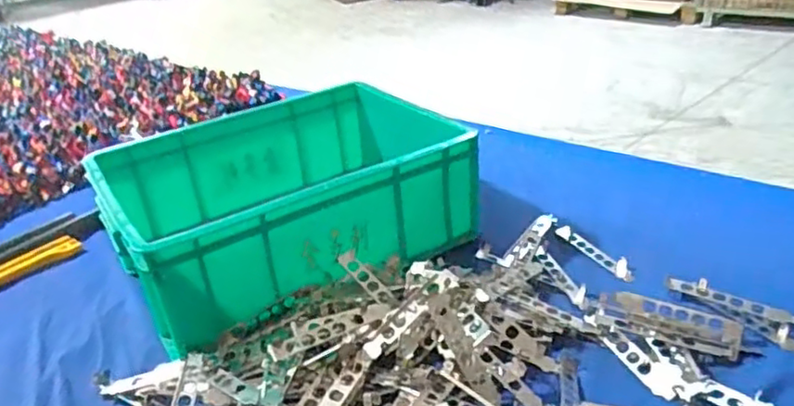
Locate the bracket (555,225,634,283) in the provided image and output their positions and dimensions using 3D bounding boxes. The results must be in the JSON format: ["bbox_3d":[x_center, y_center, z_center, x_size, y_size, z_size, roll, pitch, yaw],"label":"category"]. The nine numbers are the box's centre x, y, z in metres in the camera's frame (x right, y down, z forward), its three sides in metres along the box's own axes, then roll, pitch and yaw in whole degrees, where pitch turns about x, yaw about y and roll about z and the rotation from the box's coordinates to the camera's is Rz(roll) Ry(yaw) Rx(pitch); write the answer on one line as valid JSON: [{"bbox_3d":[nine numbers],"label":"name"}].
[{"bbox_3d":[0.234,0.056,0.761,0.021,0.016,0.110,-21,31,-26],"label":"bracket"}]

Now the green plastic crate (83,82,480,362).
[{"bbox_3d":[-0.140,-0.012,0.825,0.412,0.133,0.311,-20,31,-26],"label":"green plastic crate"}]

